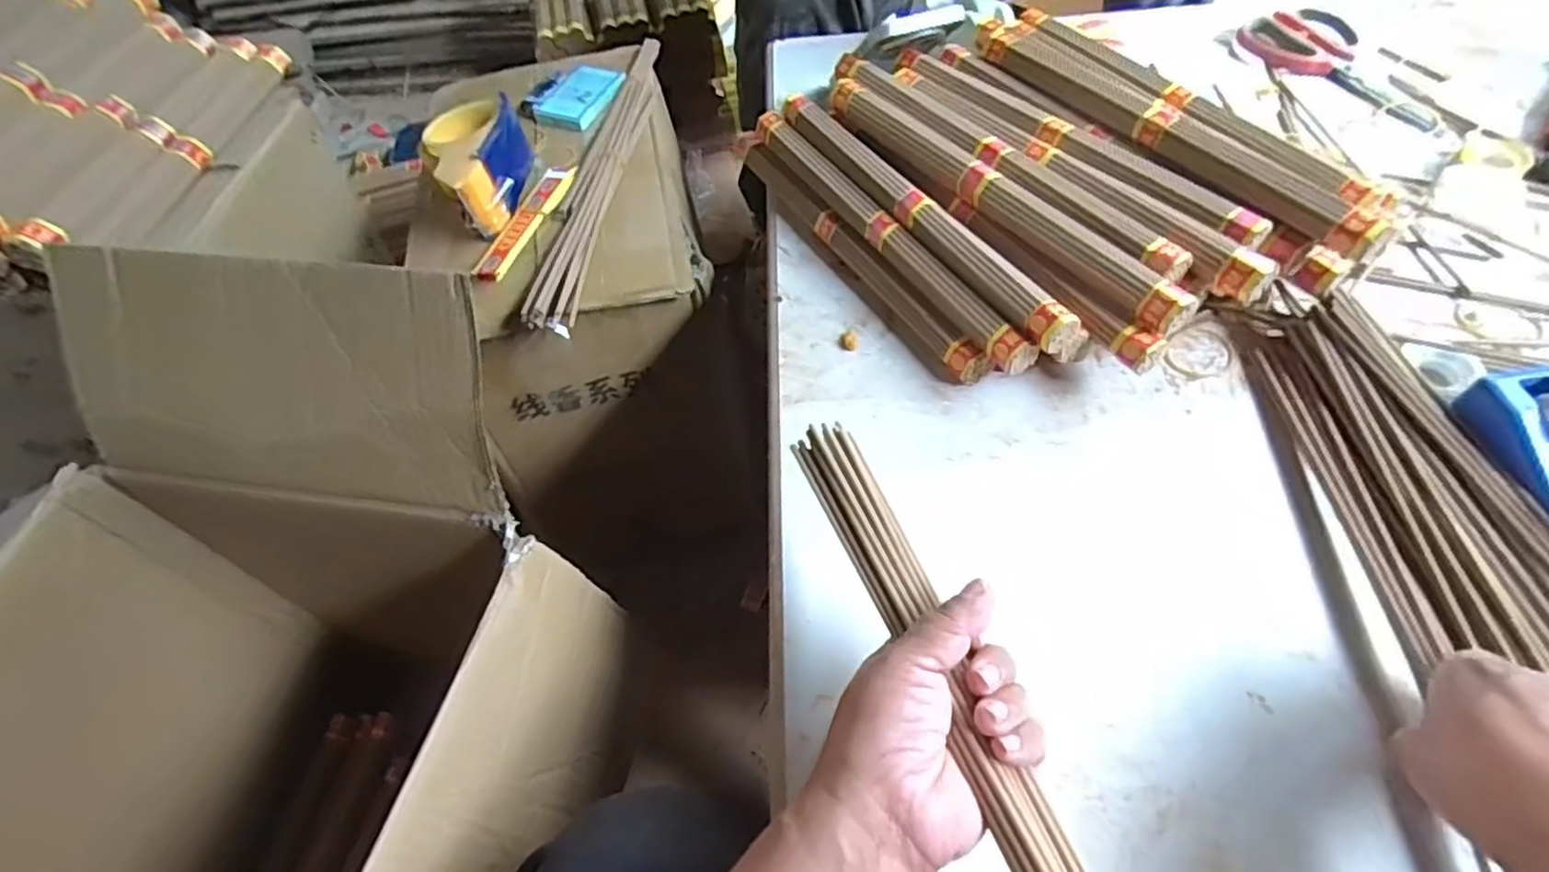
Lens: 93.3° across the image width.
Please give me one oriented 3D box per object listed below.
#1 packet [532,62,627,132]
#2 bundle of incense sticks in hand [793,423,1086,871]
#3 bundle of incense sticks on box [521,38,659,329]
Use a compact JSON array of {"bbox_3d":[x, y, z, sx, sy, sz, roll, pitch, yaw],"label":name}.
[{"bbox_3d":[-0.208,-0.363,0.776,0.072,0.017,0.094,18,58,18],"label":"packet"},{"bbox_3d":[0.078,0.115,0.297,0.028,0.013,0.319,-19,52,-8],"label":"bundle of incense sticks in hand"},{"bbox_3d":[-0.164,-0.272,0.716,0.046,0.022,0.453,2,54,7],"label":"bundle of incense sticks on box"}]

